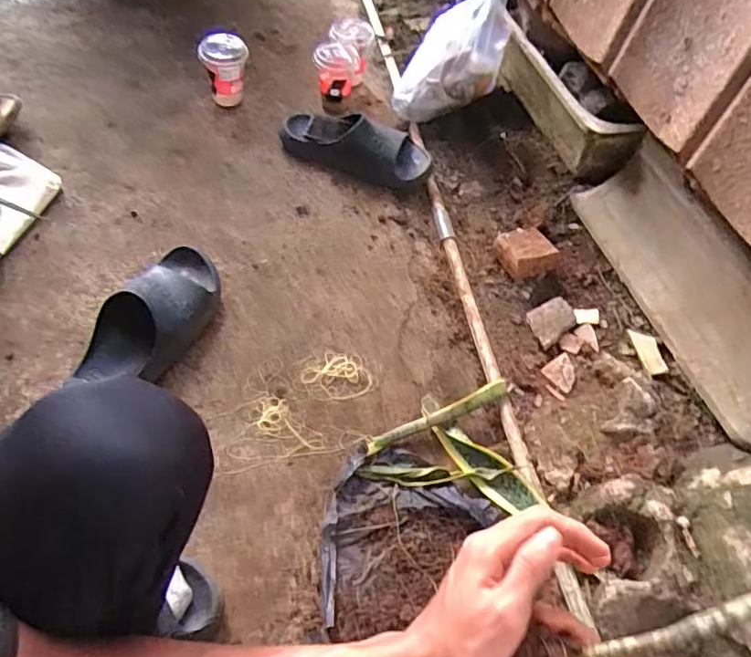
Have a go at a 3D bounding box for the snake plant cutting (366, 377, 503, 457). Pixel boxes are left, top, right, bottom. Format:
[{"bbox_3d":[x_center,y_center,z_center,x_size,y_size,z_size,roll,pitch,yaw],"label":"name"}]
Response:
[{"bbox_3d":[0.089,0.127,0.802,0.218,0.025,0.025,-20,58,-18],"label":"snake plant cutting"}]

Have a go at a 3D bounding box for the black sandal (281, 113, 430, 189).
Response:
[{"bbox_3d":[-0.036,-0.362,1.090,0.298,0.077,0.107,16,55,7],"label":"black sandal"}]

